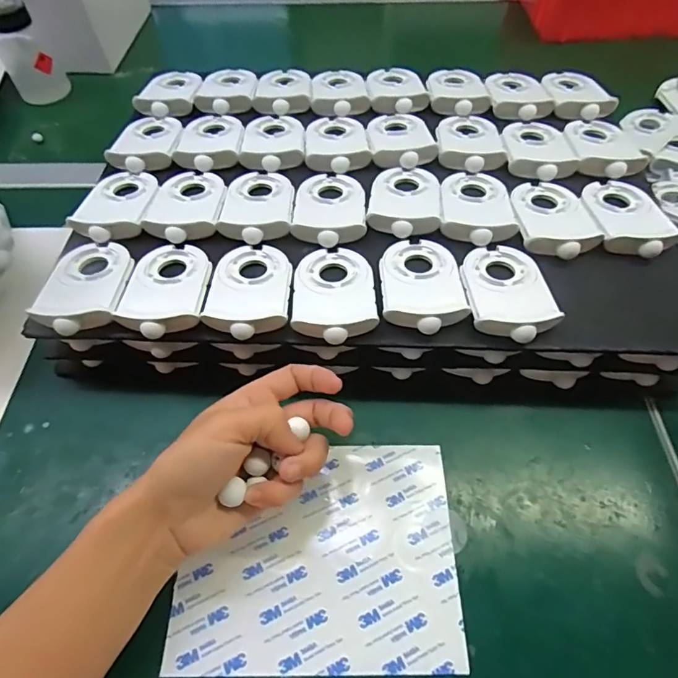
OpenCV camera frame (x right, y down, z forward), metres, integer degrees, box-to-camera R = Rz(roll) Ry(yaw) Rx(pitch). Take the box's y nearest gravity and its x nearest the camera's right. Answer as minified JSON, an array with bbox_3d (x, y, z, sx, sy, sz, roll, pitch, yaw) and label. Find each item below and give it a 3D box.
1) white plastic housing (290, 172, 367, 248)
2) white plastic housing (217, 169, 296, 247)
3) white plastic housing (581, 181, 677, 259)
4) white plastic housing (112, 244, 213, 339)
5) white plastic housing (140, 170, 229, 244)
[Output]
[{"bbox_3d":[-0.007,-0.112,0.401,0.058,0.013,0.089,0,55,1],"label":"white plastic housing"},{"bbox_3d":[-0.066,-0.116,0.403,0.058,0.013,0.093,2,55,2],"label":"white plastic housing"},{"bbox_3d":[0.230,-0.100,0.388,0.057,0.012,0.088,-5,55,-2],"label":"white plastic housing"},{"bbox_3d":[-0.126,-0.041,0.353,0.058,0.013,0.087,-1,55,0],"label":"white plastic housing"},{"bbox_3d":[-0.127,-0.118,0.406,0.060,0.014,0.093,-2,55,-1],"label":"white plastic housing"}]

